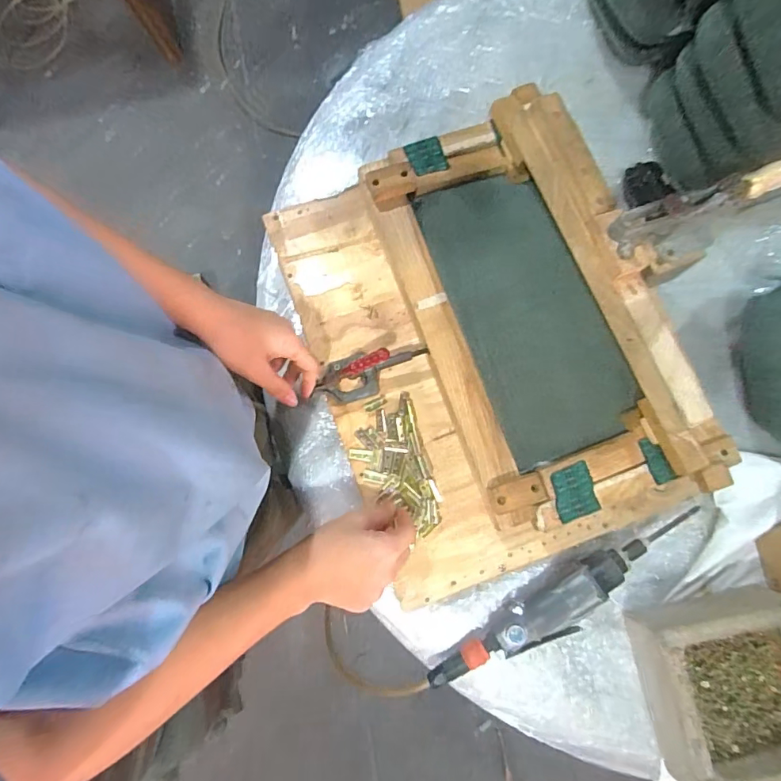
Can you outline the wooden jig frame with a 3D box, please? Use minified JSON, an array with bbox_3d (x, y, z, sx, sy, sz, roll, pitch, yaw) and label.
[{"bbox_3d":[0.098,-0.058,0.552,0.361,0.130,0.526,-21,80,-4],"label":"wooden jig frame"}]

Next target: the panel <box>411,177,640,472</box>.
[{"bbox_3d":[0.156,-0.099,0.565,0.148,0.031,0.346,-20,80,-3],"label":"panel"}]

